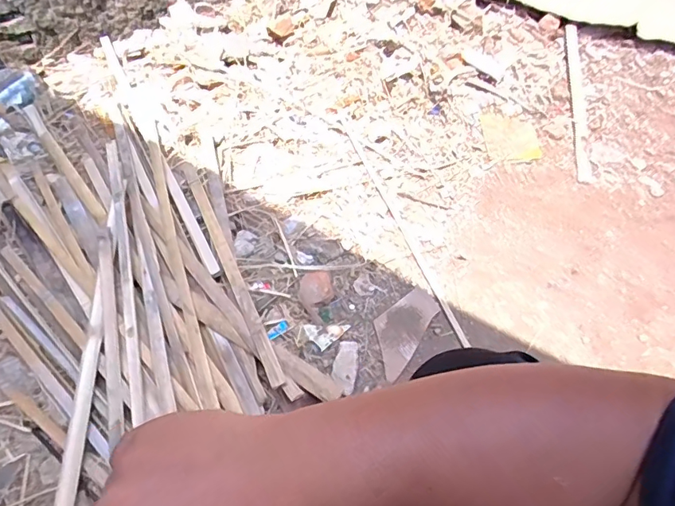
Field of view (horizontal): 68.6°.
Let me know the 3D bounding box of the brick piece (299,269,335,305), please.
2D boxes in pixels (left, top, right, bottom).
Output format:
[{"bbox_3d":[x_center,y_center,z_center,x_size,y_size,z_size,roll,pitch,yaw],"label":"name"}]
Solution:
[{"bbox_3d":[-0.038,0.062,0.912,0.062,0.024,0.064,-5,57,-8],"label":"brick piece"}]

